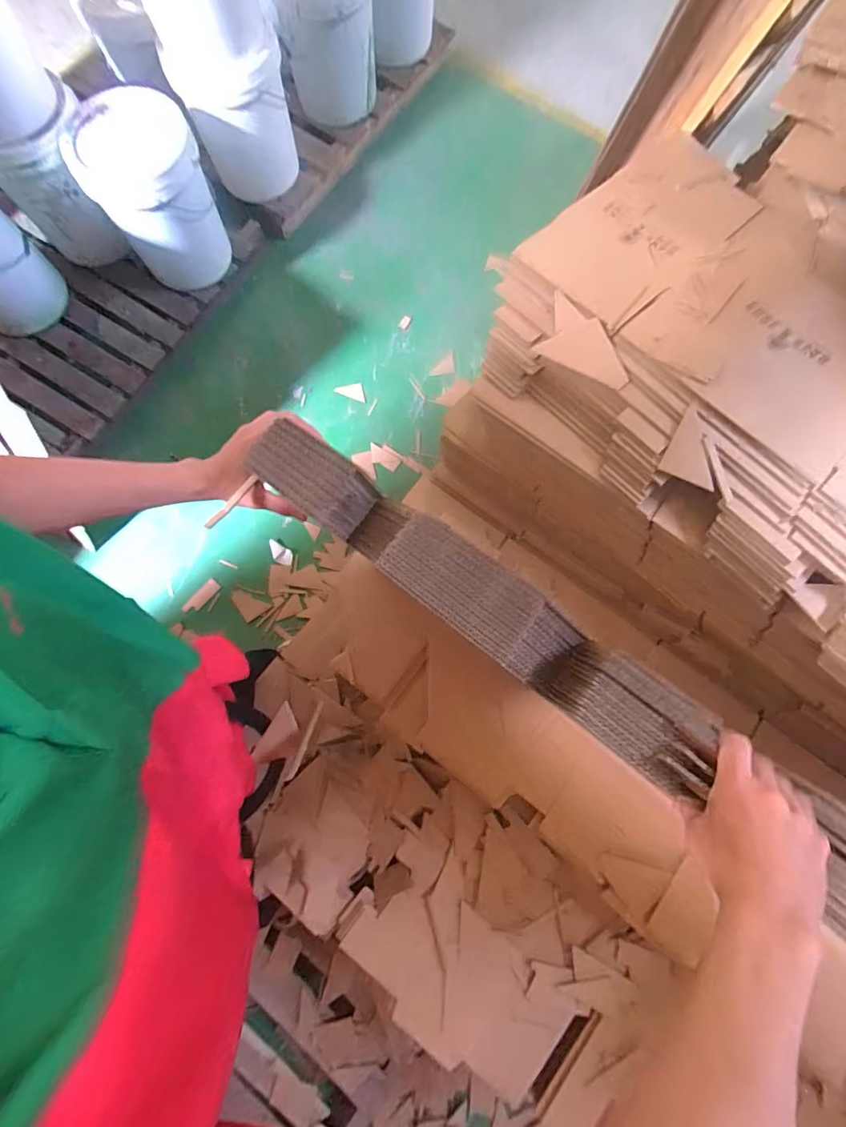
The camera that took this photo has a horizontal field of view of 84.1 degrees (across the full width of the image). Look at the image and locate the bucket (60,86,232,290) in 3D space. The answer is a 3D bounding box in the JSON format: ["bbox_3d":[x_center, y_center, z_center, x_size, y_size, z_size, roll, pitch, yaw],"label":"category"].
[{"bbox_3d":[-0.758,-1.044,1.370,0.306,0.413,0.306,0,80,0],"label":"bucket"}]

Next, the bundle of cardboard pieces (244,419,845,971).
[{"bbox_3d":[0.184,0.137,0.458,0.865,0.109,0.100,37,82,9],"label":"bundle of cardboard pieces"}]

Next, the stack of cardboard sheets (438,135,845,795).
[{"bbox_3d":[0.532,-0.124,0.683,0.927,0.300,0.532,38,82,7],"label":"stack of cardboard sheets"}]

